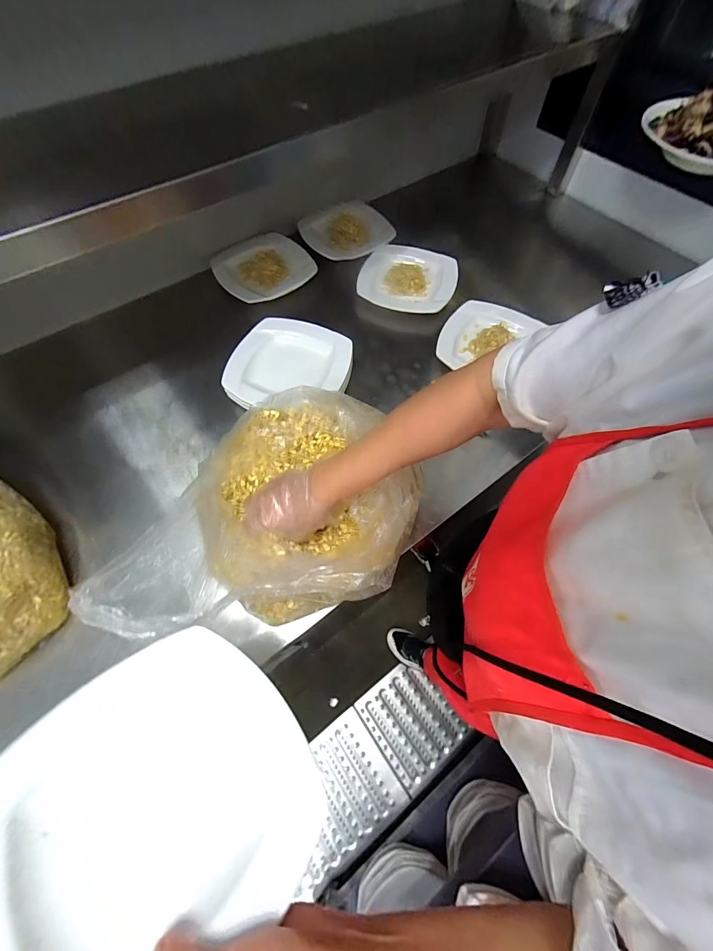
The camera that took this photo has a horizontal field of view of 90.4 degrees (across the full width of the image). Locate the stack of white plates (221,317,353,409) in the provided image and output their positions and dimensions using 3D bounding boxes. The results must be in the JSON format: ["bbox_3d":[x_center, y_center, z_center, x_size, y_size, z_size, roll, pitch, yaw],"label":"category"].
[{"bbox_3d":[-0.119,-0.198,0.646,0.204,0.033,0.194,18,72,-6],"label":"stack of white plates"}]

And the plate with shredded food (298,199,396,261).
[{"bbox_3d":[-0.024,-0.538,0.775,0.181,0.035,0.143,-23,65,-12],"label":"plate with shredded food"}]

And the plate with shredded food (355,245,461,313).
[{"bbox_3d":[0.105,-0.406,0.727,0.189,0.037,0.165,17,63,8],"label":"plate with shredded food"}]

